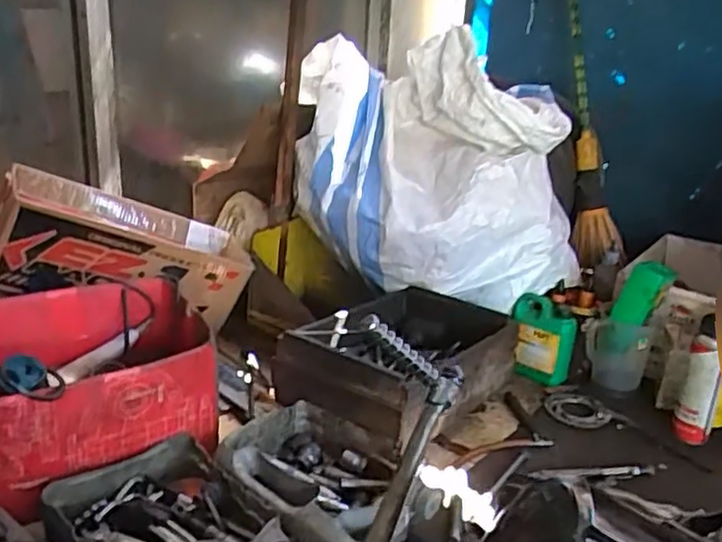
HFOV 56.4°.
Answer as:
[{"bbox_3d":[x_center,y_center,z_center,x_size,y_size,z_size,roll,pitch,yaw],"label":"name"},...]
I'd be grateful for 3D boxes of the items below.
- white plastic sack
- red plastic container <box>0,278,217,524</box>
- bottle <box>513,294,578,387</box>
[{"bbox_3d":[0.162,-0.229,1.470,0.590,0.454,0.370,1,20,-7],"label":"white plastic sack"},{"bbox_3d":[-0.418,0.148,1.040,0.334,0.172,0.358,-8,23,-28],"label":"red plastic container"},{"bbox_3d":[0.379,0.149,1.415,0.129,0.160,0.078,9,21,15],"label":"bottle"}]

